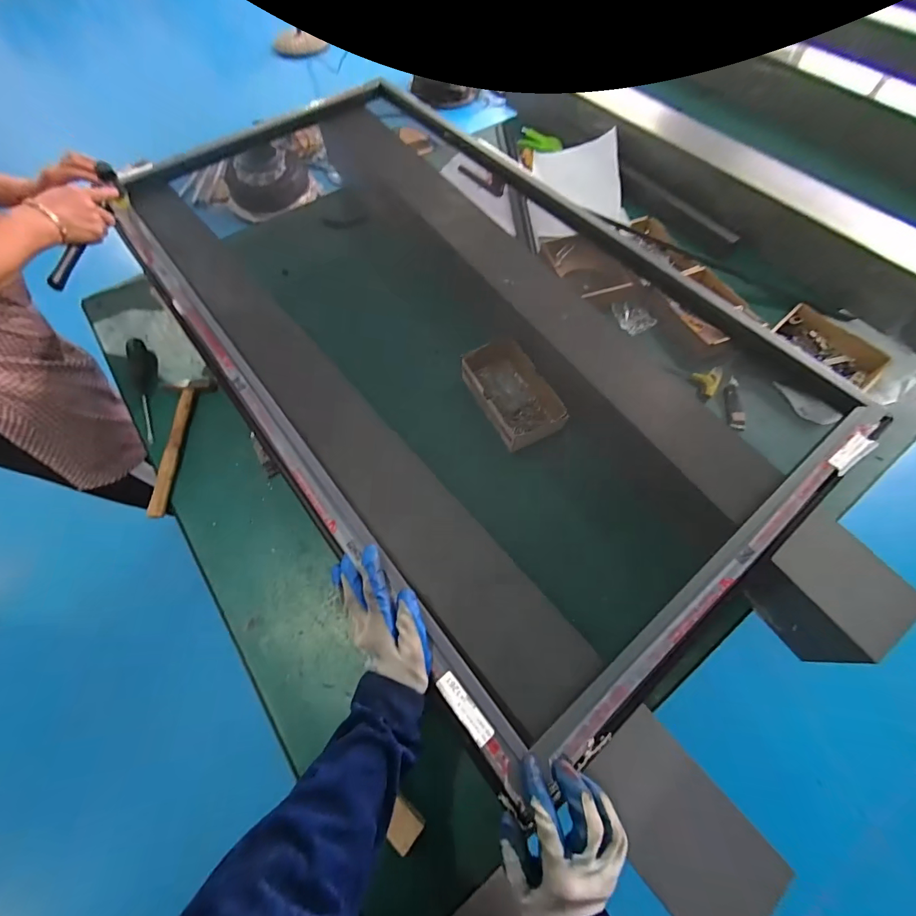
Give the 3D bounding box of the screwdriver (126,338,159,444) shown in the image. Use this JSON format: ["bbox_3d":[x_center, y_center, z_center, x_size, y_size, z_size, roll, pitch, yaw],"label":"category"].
[{"bbox_3d":[-0.585,-0.131,0.743,0.032,0.032,0.234,-22,66,-9],"label":"screwdriver"}]

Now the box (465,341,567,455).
[{"bbox_3d":[0.092,-0.111,0.701,0.113,0.047,0.200,-28,67,-11],"label":"box"}]

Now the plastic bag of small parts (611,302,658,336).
[{"bbox_3d":[0.347,-0.281,0.793,0.062,0.015,0.083,-17,65,-6],"label":"plastic bag of small parts"}]

